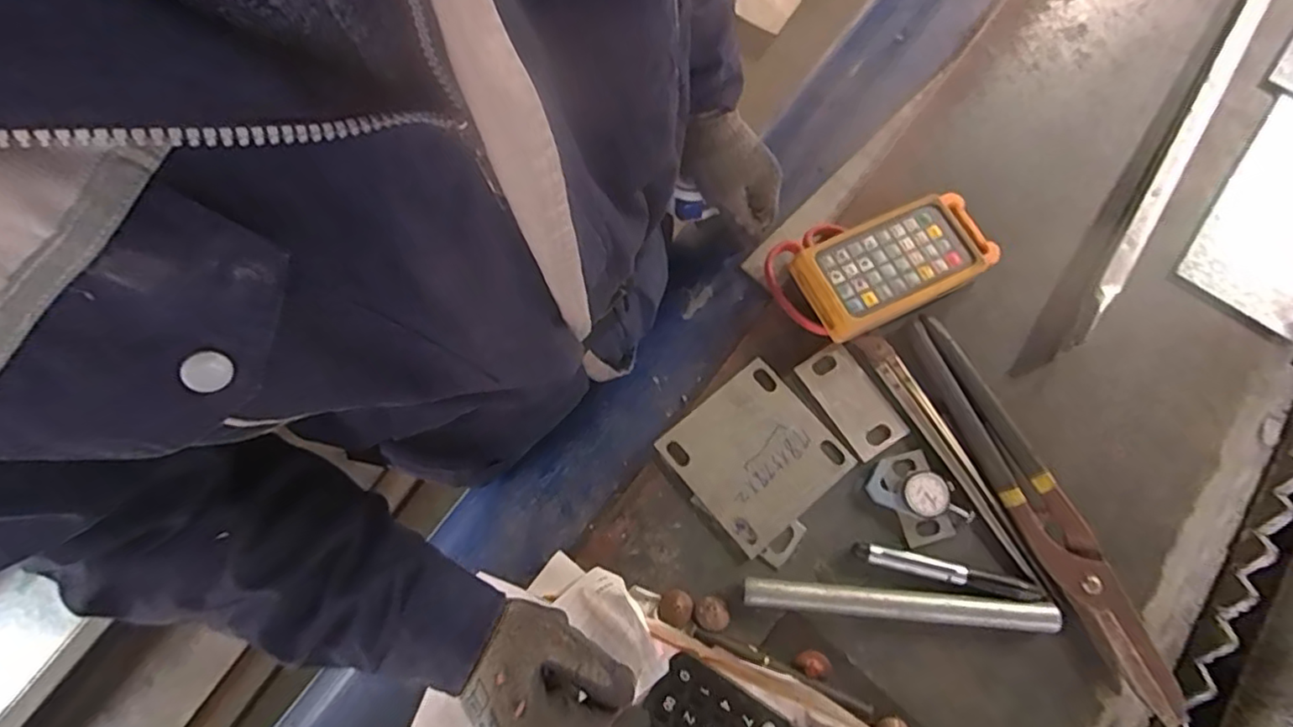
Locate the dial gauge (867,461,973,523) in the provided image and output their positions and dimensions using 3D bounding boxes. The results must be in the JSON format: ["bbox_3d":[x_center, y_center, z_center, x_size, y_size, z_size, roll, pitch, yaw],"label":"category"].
[{"bbox_3d":[0.229,0.109,0.524,0.087,0.014,0.039,20,73,6],"label":"dial gauge"}]

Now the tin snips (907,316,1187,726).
[{"bbox_3d":[0.314,0.111,0.515,0.042,0.022,0.335,-23,74,-8],"label":"tin snips"}]

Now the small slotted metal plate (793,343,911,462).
[{"bbox_3d":[0.178,0.031,0.547,0.050,0.004,0.099,-31,75,-10],"label":"small slotted metal plate"}]

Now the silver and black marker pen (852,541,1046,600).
[{"bbox_3d":[0.236,0.165,0.500,0.138,0.012,0.018,13,72,4],"label":"silver and black marker pen"}]

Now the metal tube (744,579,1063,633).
[{"bbox_3d":[0.196,0.189,0.492,0.239,0.020,0.022,5,72,1],"label":"metal tube"}]

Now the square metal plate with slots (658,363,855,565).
[{"bbox_3d":[0.091,0.077,0.534,0.120,0.004,0.120,-38,76,-12],"label":"square metal plate with slots"}]

